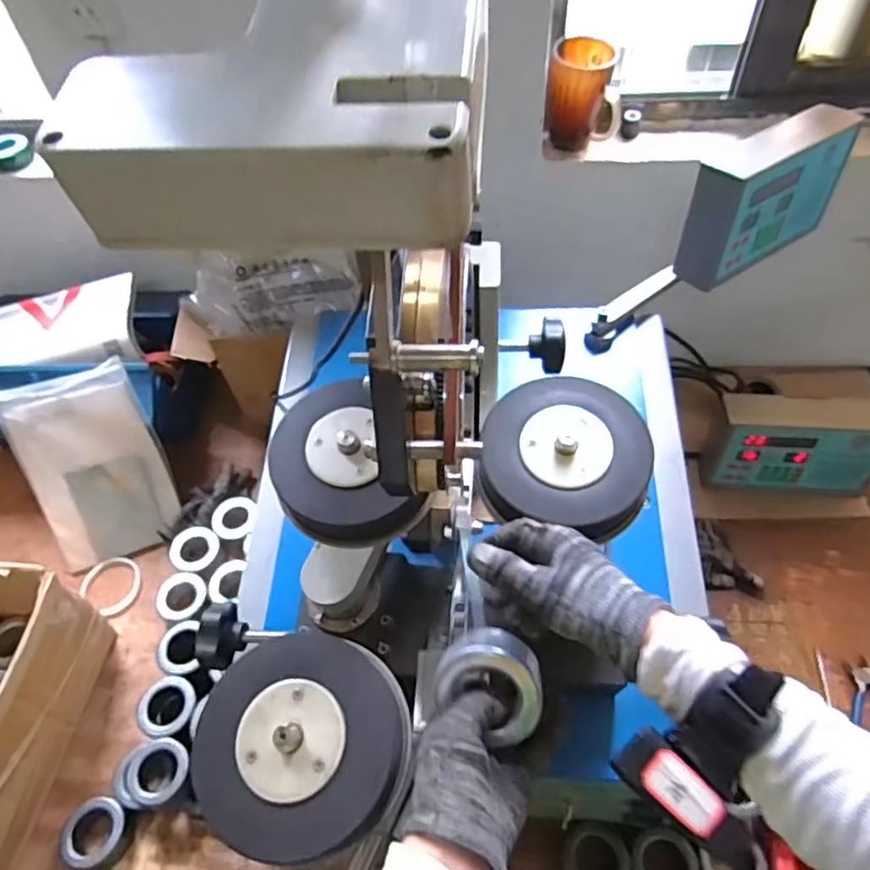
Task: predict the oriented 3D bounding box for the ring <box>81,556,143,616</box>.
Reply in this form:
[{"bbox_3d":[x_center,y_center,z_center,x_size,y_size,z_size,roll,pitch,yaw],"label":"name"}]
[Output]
[{"bbox_3d":[-0.463,0.215,0.915,0.084,0.017,0.077,-2,52,3],"label":"ring"}]

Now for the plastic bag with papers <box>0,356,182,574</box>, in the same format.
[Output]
[{"bbox_3d":[-0.493,0.046,0.913,0.189,0.278,0.043,-20,12,-11],"label":"plastic bag with papers"}]

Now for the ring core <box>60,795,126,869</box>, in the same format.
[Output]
[{"bbox_3d":[-0.380,0.448,0.716,0.066,0.041,0.067,-2,52,3],"label":"ring core"}]

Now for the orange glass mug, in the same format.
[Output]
[{"bbox_3d":[0.197,-0.440,0.841,0.096,0.127,0.072,7,53,9],"label":"orange glass mug"}]

